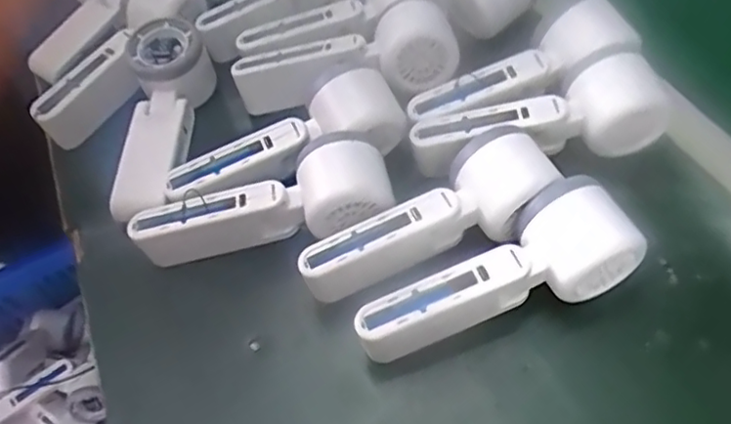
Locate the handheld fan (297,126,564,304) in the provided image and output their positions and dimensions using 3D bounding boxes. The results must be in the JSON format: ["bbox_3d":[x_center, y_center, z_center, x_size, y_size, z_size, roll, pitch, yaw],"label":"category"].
[{"bbox_3d":[0.040,0.007,0.378,0.160,0.040,0.053,-30,56,-1],"label":"handheld fan"}]

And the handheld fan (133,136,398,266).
[{"bbox_3d":[-0.063,0.005,0.402,0.165,0.059,0.057,-20,56,-6],"label":"handheld fan"}]

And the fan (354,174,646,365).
[{"bbox_3d":[0.072,0.040,0.358,0.163,0.051,0.053,-26,55,-2],"label":"fan"}]

